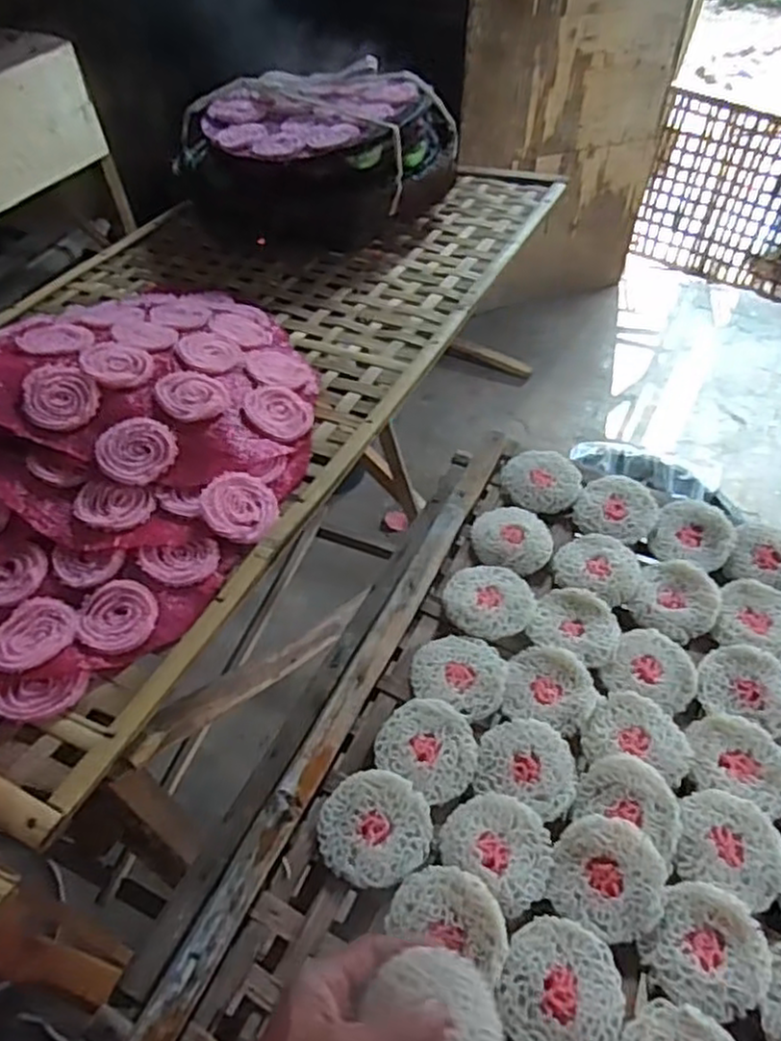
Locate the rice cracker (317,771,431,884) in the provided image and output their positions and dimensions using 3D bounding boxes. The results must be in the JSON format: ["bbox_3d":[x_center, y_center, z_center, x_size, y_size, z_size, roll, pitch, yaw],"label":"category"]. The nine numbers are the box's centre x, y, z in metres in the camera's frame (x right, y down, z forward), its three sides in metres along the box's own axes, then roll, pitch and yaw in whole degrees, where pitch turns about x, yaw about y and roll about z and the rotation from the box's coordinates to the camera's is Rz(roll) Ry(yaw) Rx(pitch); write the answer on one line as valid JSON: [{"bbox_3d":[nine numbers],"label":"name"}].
[{"bbox_3d":[-0.011,0.219,0.504,0.078,0.010,0.074,-1,49,2],"label":"rice cracker"}]

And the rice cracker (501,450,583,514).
[{"bbox_3d":[0.154,-0.040,0.721,0.077,0.015,0.074,-1,49,2],"label":"rice cracker"}]

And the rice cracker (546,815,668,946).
[{"bbox_3d":[0.148,0.240,0.477,0.071,0.006,0.073,18,52,17],"label":"rice cracker"}]

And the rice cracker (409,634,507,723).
[{"bbox_3d":[0.057,0.125,0.583,0.077,0.007,0.068,14,51,15],"label":"rice cracker"}]

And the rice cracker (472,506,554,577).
[{"bbox_3d":[0.117,0.015,0.676,0.074,0.010,0.074,10,50,11],"label":"rice cracker"}]

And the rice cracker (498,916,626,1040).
[{"bbox_3d":[0.107,0.291,0.440,0.072,0.006,0.071,8,50,10],"label":"rice cracker"}]

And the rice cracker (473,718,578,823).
[{"bbox_3d":[0.103,0.183,0.532,0.072,0.004,0.069,12,51,13],"label":"rice cracker"}]

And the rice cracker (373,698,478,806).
[{"bbox_3d":[0.030,0.171,0.540,0.076,0.006,0.069,22,54,21],"label":"rice cracker"}]

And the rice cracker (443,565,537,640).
[{"bbox_3d":[0.088,0.070,0.630,0.080,0.006,0.074,-1,49,2],"label":"rice cracker"}]

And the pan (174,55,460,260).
[{"bbox_3d":[-0.102,-0.583,1.131,0.397,0.158,0.335,-27,53,-19],"label":"pan"}]

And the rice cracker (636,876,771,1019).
[{"bbox_3d":[0.204,0.273,0.449,0.069,0.005,0.074,-1,49,2],"label":"rice cracker"}]

